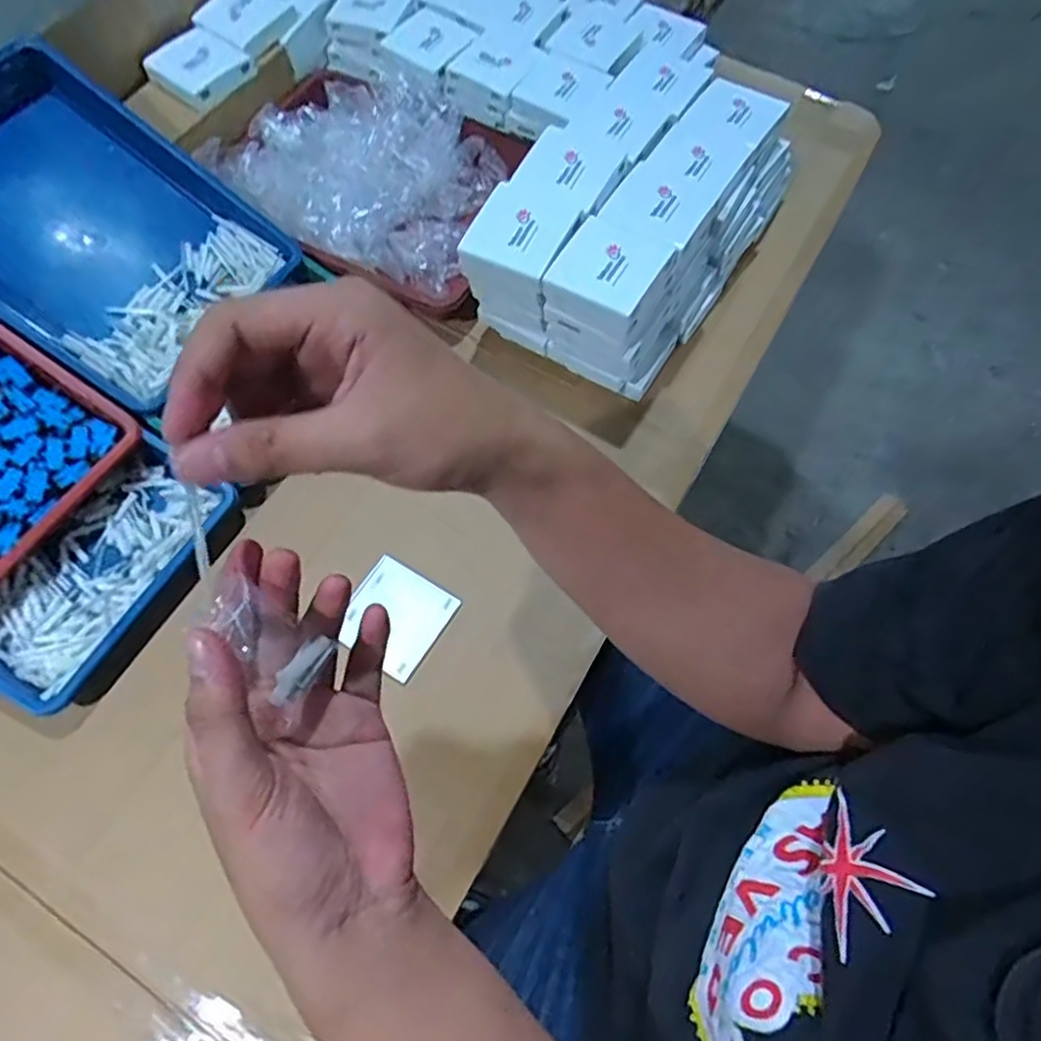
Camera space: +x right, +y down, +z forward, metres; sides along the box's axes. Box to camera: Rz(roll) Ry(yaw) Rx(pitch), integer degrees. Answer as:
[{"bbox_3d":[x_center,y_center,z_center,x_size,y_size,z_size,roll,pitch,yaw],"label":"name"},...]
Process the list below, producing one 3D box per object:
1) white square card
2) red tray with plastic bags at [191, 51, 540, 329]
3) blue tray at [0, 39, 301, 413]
[{"bbox_3d":[-0.112,0.084,0.592,0.087,0.010,0.085,31,73,11],"label":"white square card"},{"bbox_3d":[-0.147,-0.373,0.740,0.322,0.096,0.247,33,69,14],"label":"red tray with plastic bags"},{"bbox_3d":[-0.407,-0.278,0.617,0.289,0.064,0.235,36,71,-5],"label":"blue tray"}]

